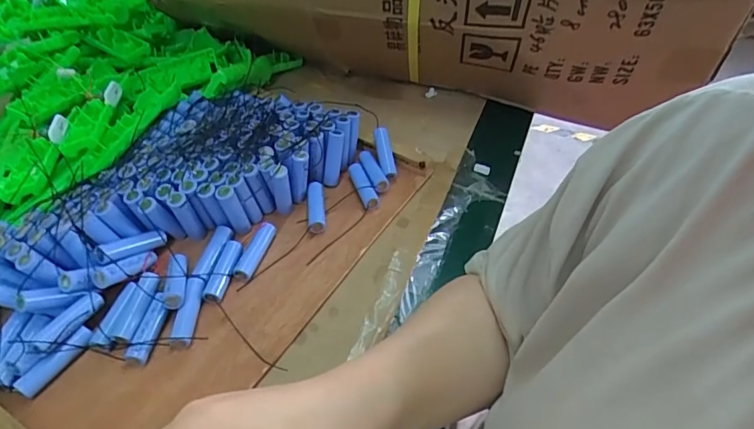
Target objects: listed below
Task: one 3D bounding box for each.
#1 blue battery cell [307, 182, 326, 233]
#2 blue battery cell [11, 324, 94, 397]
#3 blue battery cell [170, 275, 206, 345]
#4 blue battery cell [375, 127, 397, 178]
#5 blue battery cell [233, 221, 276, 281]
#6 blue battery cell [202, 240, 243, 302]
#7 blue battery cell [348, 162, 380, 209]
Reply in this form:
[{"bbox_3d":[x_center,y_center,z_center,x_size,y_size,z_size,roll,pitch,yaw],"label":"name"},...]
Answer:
[{"bbox_3d":[-0.067,-0.007,0.542,0.019,0.018,0.065,-4,47,-7],"label":"blue battery cell"},{"bbox_3d":[-0.271,0.123,0.415,0.019,0.016,0.065,23,49,17],"label":"blue battery cell"},{"bbox_3d":[-0.175,0.088,0.454,0.019,0.013,0.065,7,67,3],"label":"blue battery cell"},{"bbox_3d":[0.011,-0.076,0.606,0.018,0.017,0.072,-7,62,-10],"label":"blue battery cell"},{"bbox_3d":[-0.123,0.037,0.503,0.019,0.019,0.069,13,47,9],"label":"blue battery cell"},{"bbox_3d":[-0.150,0.055,0.485,0.020,0.022,0.067,9,46,5],"label":"blue battery cell"},{"bbox_3d":[-0.017,-0.035,0.579,0.017,0.020,0.071,-16,49,-18],"label":"blue battery cell"}]

